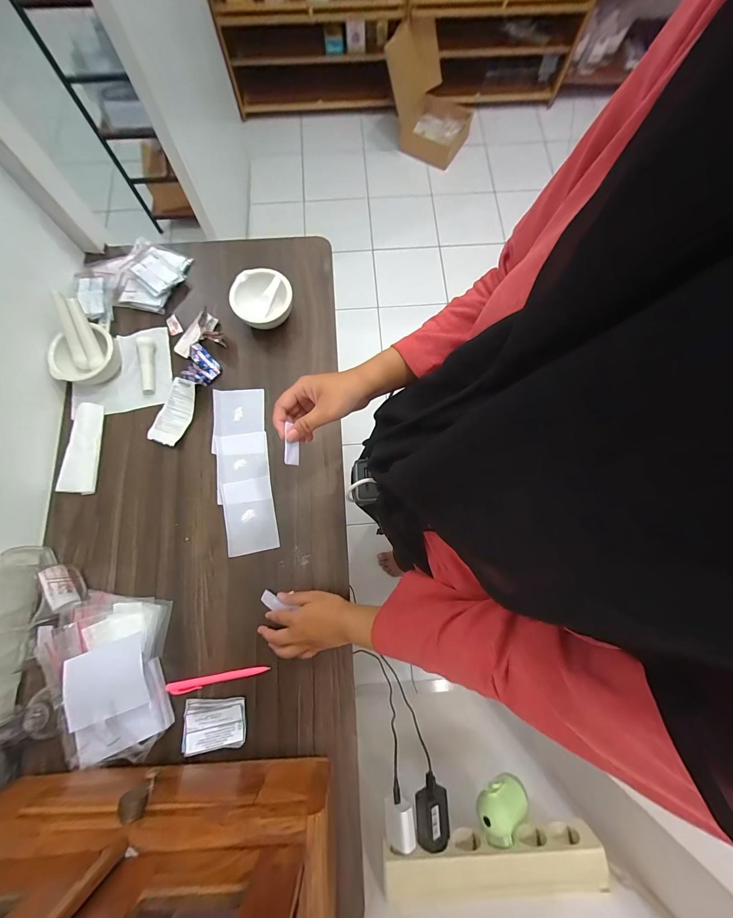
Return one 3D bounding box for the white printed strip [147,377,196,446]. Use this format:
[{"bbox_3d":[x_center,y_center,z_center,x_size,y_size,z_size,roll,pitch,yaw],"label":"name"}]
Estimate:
[{"bbox_3d":[-0.307,-0.078,0.536,0.059,0.022,0.107,12,77,3],"label":"white printed strip"}]

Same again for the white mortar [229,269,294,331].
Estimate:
[{"bbox_3d":[-0.173,-0.261,0.566,0.098,0.047,0.092,0,76,0],"label":"white mortar"}]

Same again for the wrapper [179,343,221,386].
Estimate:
[{"bbox_3d":[-0.270,-0.151,0.551,0.050,0.026,0.057,30,79,7],"label":"wrapper"}]

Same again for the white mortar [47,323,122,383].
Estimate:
[{"bbox_3d":[-0.449,-0.167,0.541,0.078,0.051,0.091,-10,77,-2],"label":"white mortar"}]

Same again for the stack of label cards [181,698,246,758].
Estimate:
[{"bbox_3d":[-0.197,0.341,0.435,0.077,0.012,0.057,-7,77,-1],"label":"stack of label cards"}]

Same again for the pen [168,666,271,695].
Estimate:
[{"bbox_3d":[-0.199,0.295,0.454,0.132,0.007,0.015,-11,77,-2],"label":"pen"}]

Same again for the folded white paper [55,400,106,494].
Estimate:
[{"bbox_3d":[-0.442,-0.018,0.527,0.050,0.015,0.141,0,77,0],"label":"folded white paper"}]

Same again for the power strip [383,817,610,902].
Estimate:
[{"bbox_3d":[0.168,0.542,0.454,0.283,0.055,0.050,-4,76,-1],"label":"power strip"}]

